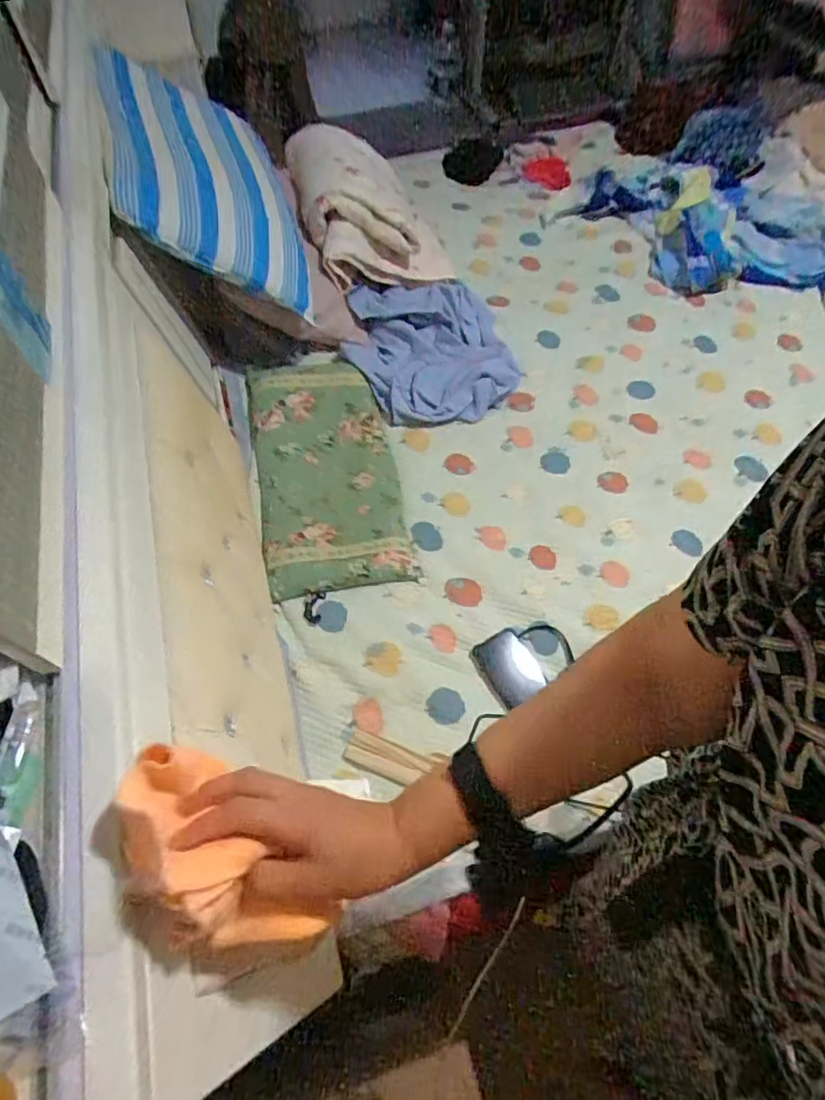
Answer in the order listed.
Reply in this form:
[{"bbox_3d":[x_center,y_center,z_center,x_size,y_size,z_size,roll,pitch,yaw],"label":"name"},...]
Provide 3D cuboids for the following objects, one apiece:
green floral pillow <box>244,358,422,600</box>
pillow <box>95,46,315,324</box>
[{"bbox_3d":[-0.161,-0.160,1.053,0.261,0.059,0.522,-10,60,-9],"label":"green floral pillow"},{"bbox_3d":[-0.360,-0.671,1.019,0.350,0.116,0.424,-1,65,-40],"label":"pillow"}]

